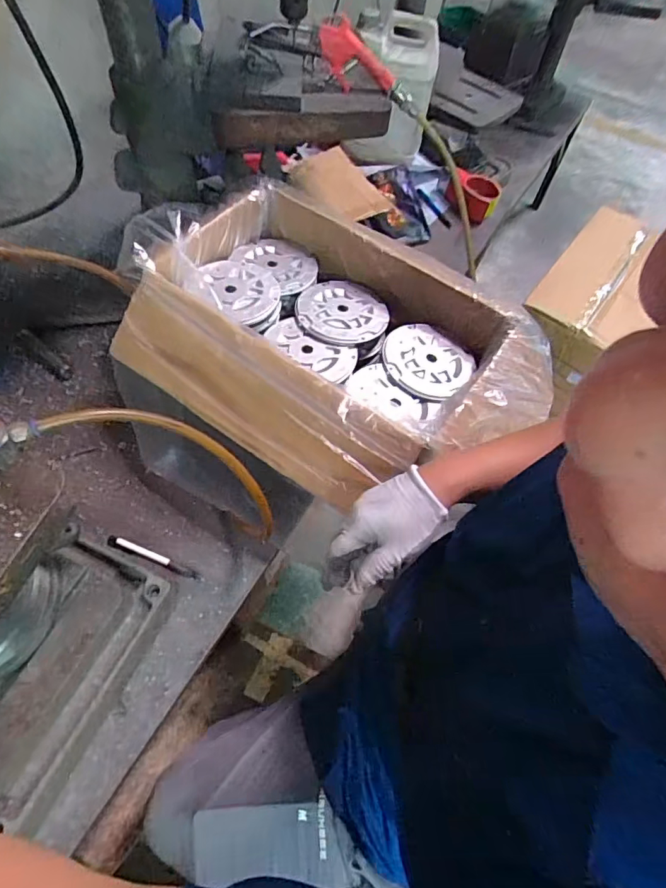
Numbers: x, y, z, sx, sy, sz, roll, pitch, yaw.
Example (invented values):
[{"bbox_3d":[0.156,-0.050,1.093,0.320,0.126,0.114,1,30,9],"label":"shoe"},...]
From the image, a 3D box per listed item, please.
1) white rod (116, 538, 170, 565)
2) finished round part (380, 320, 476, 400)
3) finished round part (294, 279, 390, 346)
[{"bbox_3d":[-0.262,0.147,0.697,0.079,0.011,0.009,21,60,7],"label":"white rod"},{"bbox_3d":[0.132,-0.120,0.711,0.124,0.009,0.123,42,65,18],"label":"finished round part"},{"bbox_3d":[0.015,-0.198,0.748,0.131,0.009,0.129,31,62,13],"label":"finished round part"}]

